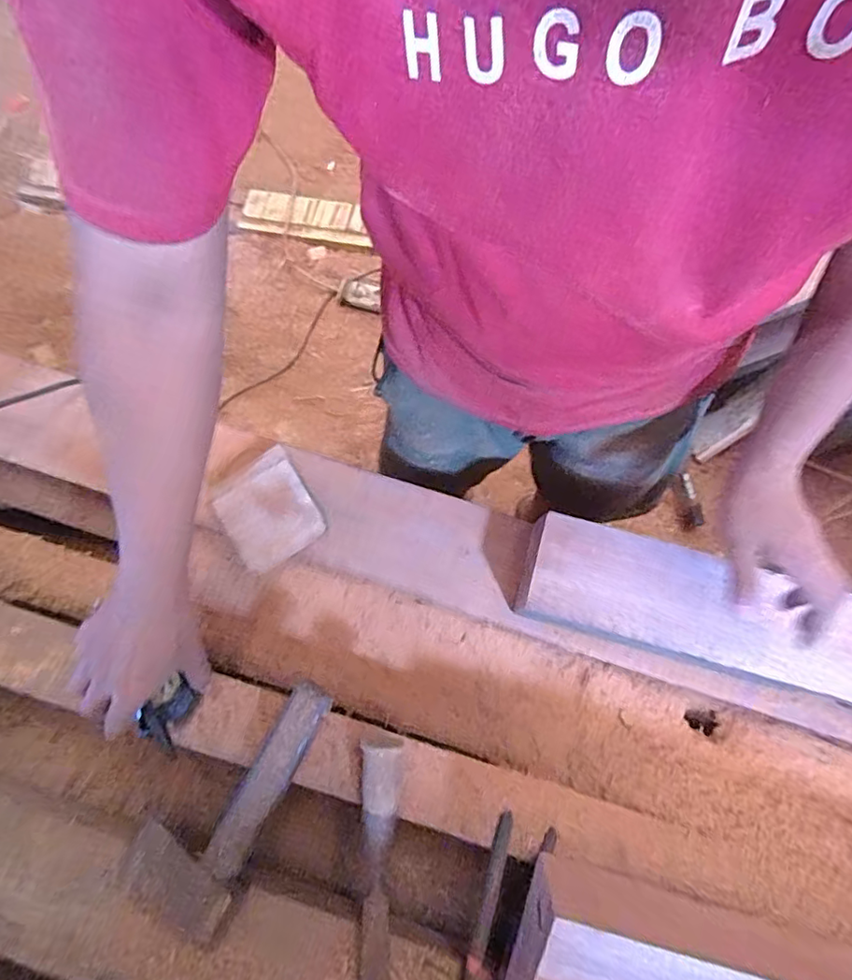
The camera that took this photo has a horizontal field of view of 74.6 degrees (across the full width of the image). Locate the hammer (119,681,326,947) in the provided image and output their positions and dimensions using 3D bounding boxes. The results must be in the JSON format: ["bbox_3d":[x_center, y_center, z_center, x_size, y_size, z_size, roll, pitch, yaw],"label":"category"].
[{"bbox_3d":[-0.189,0.282,0.534,0.117,0.047,0.233,26,75,8],"label":"hammer"}]

